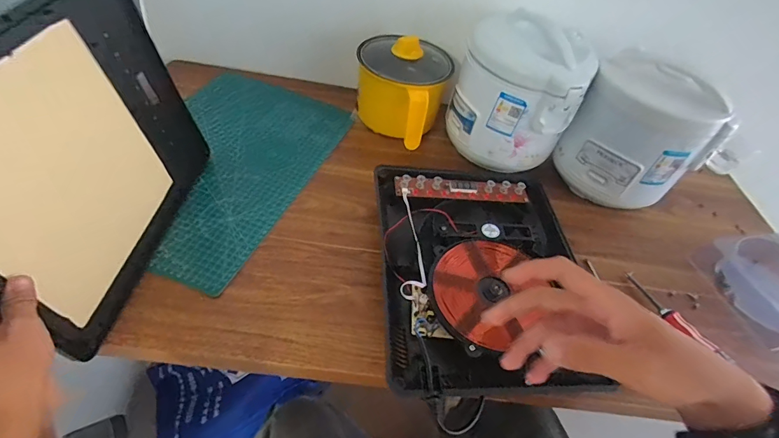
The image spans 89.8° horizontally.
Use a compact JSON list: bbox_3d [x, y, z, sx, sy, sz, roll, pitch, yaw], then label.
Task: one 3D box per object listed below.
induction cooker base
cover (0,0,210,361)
[{"bbox_3d":[0.123,0.057,0.523,0.273,0.054,0.340,0,46,-6],"label":"induction cooker base"},{"bbox_3d":[-0.319,-0.068,0.423,0.015,0.274,0.344,0,48,5],"label":"cover"}]

